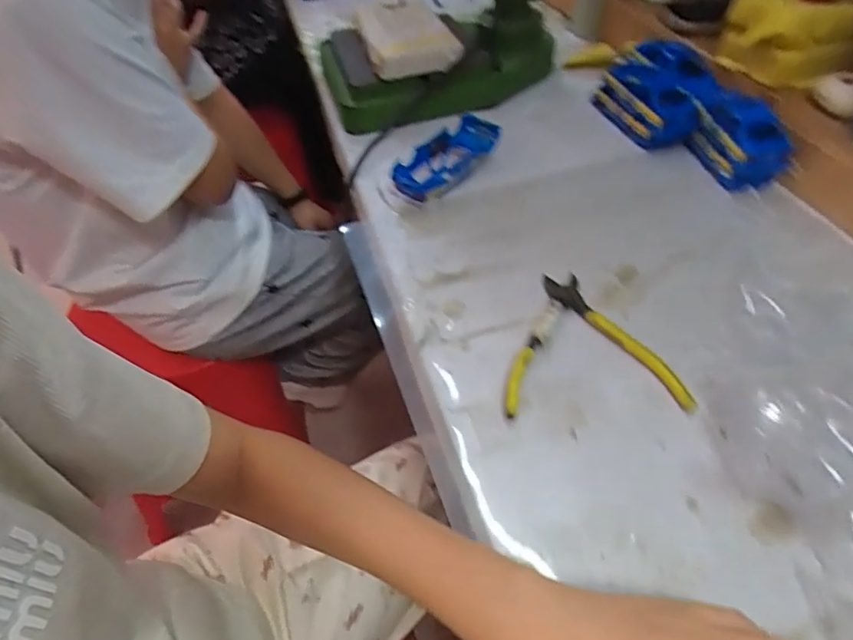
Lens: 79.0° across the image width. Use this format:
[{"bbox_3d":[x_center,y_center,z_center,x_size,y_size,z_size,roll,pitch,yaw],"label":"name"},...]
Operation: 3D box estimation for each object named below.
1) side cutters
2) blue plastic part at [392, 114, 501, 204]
[{"bbox_3d":[0.120,0.013,0.402,0.130,0.012,0.133,-3,50,2],"label":"side cutters"},{"bbox_3d":[0.018,-0.165,0.546,0.068,0.039,0.131,34,60,28],"label":"blue plastic part"}]

